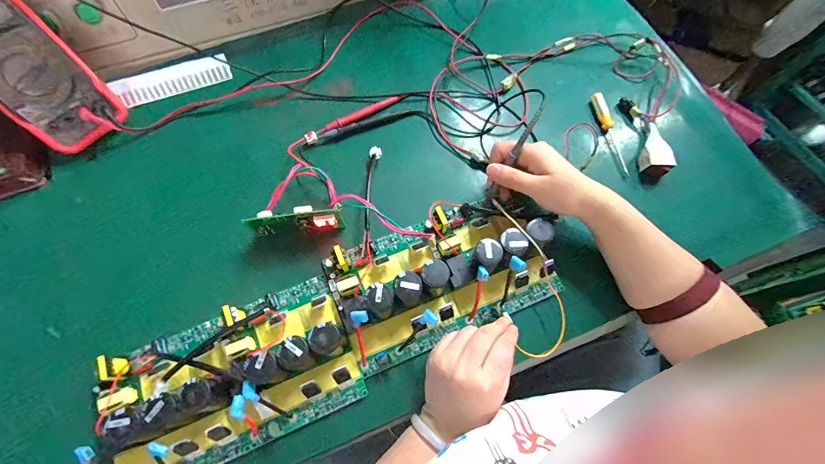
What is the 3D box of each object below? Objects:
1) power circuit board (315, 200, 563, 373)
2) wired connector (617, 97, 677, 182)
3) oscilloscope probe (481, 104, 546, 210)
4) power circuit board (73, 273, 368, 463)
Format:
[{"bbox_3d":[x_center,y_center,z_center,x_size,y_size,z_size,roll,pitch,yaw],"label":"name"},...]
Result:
[{"bbox_3d":[0.029,0.044,0.398,0.244,0.058,0.136,-22,70,-9],"label":"power circuit board"},{"bbox_3d":[0.305,-0.128,0.478,0.032,0.028,0.125,-3,68,-1],"label":"wired connector"},{"bbox_3d":[0.107,-0.077,0.402,0.007,0.133,0.010,34,39,13],"label":"oscilloscope probe"},{"bbox_3d":[-0.183,0.143,0.359,0.237,0.058,0.139,-22,70,-8],"label":"power circuit board"}]

